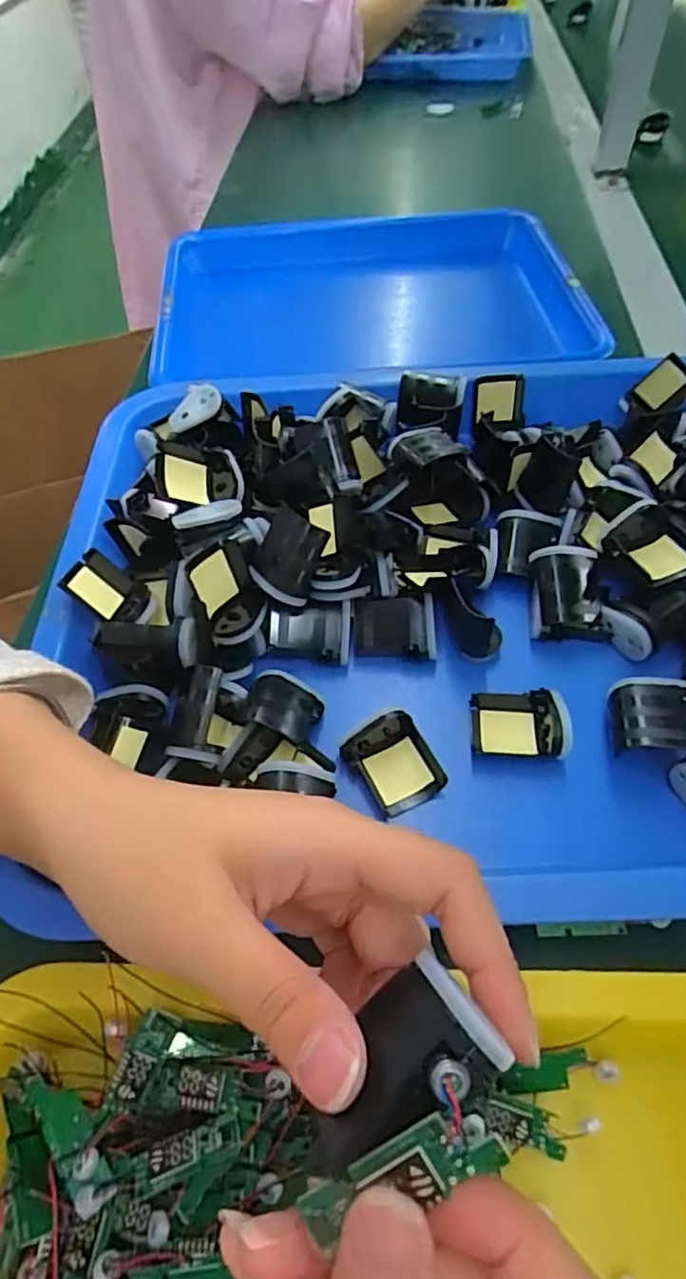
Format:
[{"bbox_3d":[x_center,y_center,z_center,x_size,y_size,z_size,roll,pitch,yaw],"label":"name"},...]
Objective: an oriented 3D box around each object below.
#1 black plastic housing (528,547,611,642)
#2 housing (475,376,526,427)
[{"bbox_3d":[0.119,-0.024,0.328,0.038,0.017,0.047,4,78,-21],"label":"black plastic housing"},{"bbox_3d":[0.103,-0.156,0.412,0.033,0.030,0.013,-2,44,-2],"label":"housing"}]

